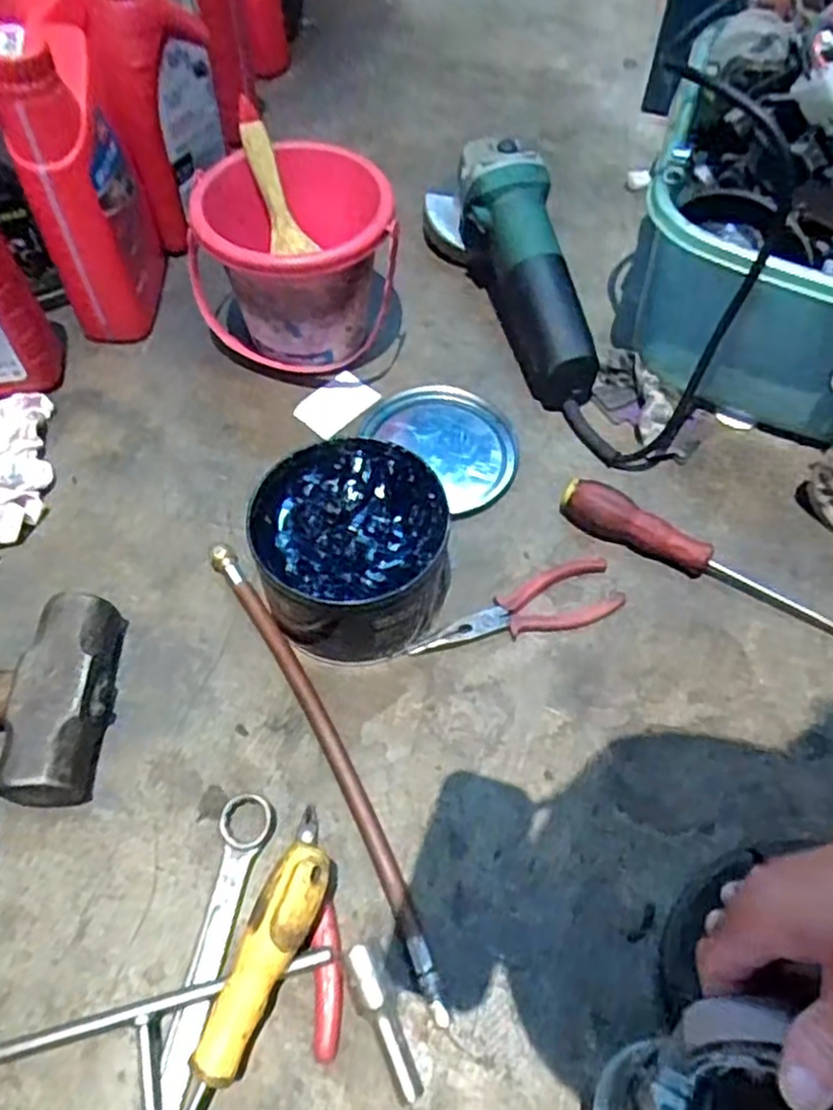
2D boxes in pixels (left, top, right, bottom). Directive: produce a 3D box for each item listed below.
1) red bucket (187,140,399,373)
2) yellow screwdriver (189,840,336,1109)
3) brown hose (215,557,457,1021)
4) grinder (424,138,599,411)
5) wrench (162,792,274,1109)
[{"bbox_3d":[-0.100,-0.232,0.611,0.165,0.138,0.143,-8,59,-5],"label":"red bucket"},{"bbox_3d":[-0.105,0.264,0.360,0.030,0.025,0.248,22,74,12],"label":"yellow screwdriver"},{"bbox_3d":[-0.057,0.119,0.470,0.026,0.017,0.321,-26,62,-15],"label":"brown hose"},{"bbox_3d":[0.092,-0.254,0.644,0.072,0.108,0.263,-20,61,-12],"label":"grinder"},{"bbox_3d":[-0.118,0.255,0.384,0.040,0.014,0.254,11,59,6],"label":"wrench"}]

